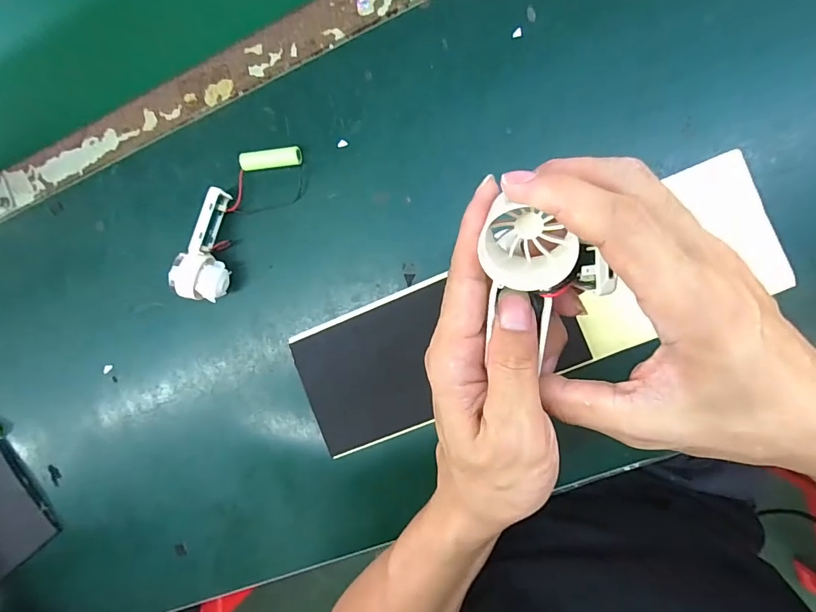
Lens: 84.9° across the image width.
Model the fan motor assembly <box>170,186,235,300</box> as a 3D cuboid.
[{"bbox_3d":[-0.166,-0.051,0.372,0.031,0.039,0.091,11,94,9],"label":"fan motor assembly"}]

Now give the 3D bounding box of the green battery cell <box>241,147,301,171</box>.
[{"bbox_3d":[-0.114,-0.122,0.371,0.051,0.012,0.015,-6,91,10],"label":"green battery cell"}]

